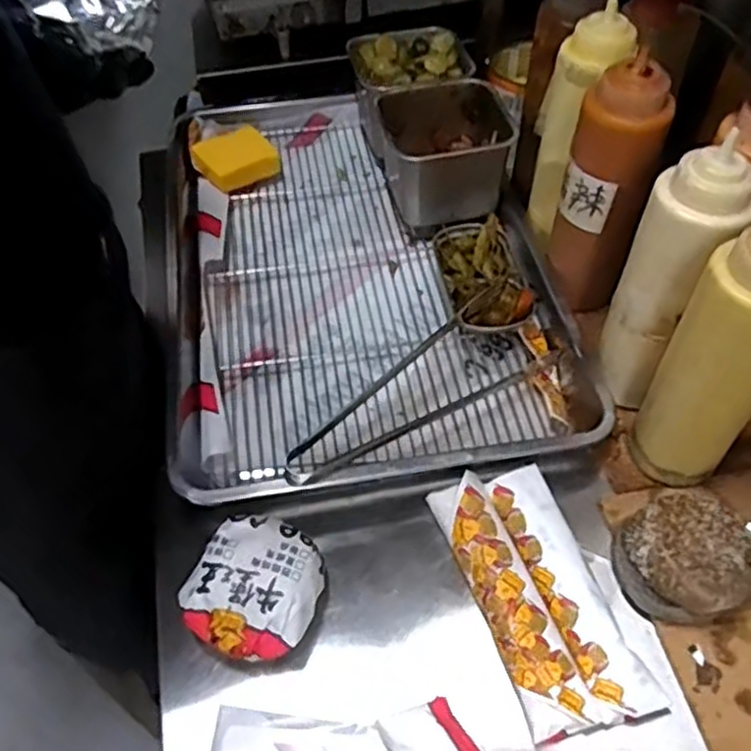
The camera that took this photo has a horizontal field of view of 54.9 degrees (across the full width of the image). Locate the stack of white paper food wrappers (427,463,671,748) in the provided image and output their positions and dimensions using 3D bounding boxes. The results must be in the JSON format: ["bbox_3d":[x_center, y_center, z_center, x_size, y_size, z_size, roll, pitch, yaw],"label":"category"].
[{"bbox_3d":[0.127,0.170,0.568,0.096,0.031,0.211,-16,53,-10],"label":"stack of white paper food wrappers"}]

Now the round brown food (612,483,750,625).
[{"bbox_3d":[0.248,0.141,0.574,0.107,0.048,0.098,-1,52,1],"label":"round brown food"}]

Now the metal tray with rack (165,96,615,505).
[{"bbox_3d":[-0.026,-0.139,0.801,0.389,0.051,0.596,-9,52,-5],"label":"metal tray with rack"}]

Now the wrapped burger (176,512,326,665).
[{"bbox_3d":[-0.090,0.163,0.554,0.091,0.053,0.098,-1,52,1],"label":"wrapped burger"}]

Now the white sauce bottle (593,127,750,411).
[{"bbox_3d":[0.241,-0.067,0.603,0.069,0.250,0.065,-1,52,1],"label":"white sauce bottle"}]

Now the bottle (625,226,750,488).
[{"bbox_3d":[0.261,-0.003,0.558,0.064,0.257,0.065,-1,52,1],"label":"bottle"}]

